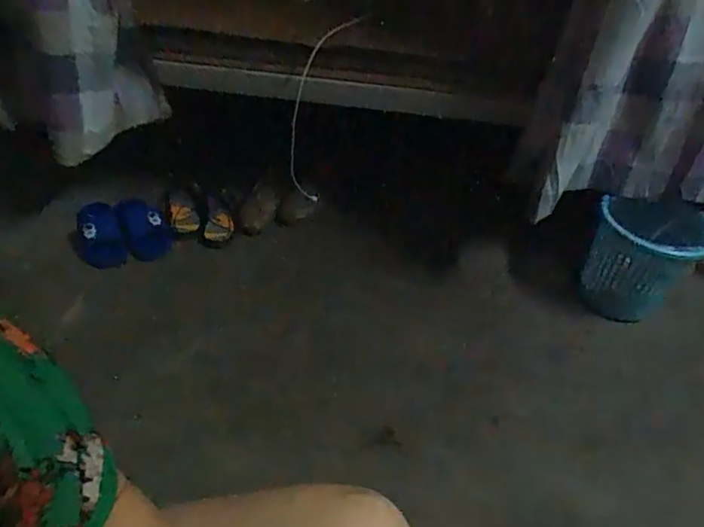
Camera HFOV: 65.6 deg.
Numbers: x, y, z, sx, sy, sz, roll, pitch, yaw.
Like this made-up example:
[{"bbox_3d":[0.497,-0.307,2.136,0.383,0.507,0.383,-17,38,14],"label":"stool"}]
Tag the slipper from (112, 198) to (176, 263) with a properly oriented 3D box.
[{"bbox_3d":[-0.507,-0.091,1.339,0.109,0.064,0.197,-21,49,-28],"label":"slipper"}]

